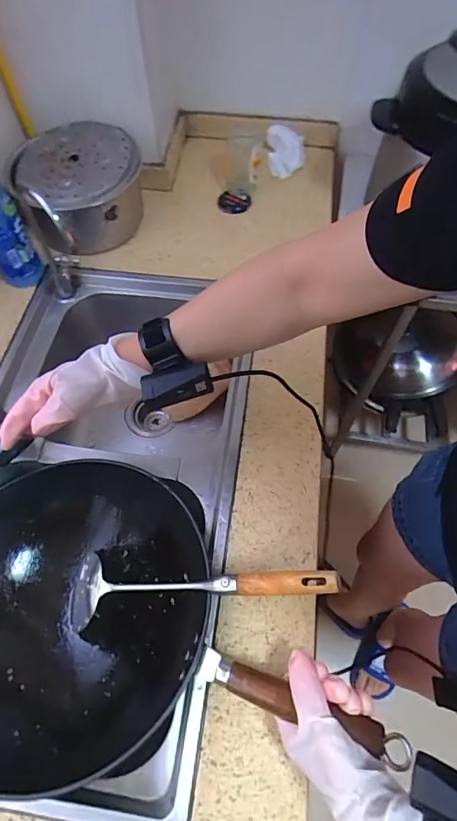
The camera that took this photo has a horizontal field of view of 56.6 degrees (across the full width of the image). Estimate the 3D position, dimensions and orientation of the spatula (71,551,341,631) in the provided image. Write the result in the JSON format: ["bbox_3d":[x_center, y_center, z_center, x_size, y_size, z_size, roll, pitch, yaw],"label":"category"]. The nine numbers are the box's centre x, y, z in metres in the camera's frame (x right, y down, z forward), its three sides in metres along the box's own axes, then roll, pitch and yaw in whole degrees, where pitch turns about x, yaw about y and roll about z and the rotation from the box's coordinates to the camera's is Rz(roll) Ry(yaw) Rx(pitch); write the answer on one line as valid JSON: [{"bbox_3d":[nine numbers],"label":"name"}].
[{"bbox_3d":[-0.059,0.205,0.495,0.382,0.041,0.081,-14,57,26],"label":"spatula"}]

